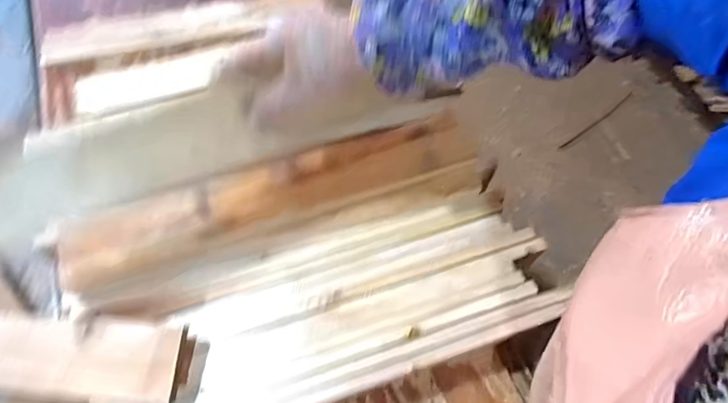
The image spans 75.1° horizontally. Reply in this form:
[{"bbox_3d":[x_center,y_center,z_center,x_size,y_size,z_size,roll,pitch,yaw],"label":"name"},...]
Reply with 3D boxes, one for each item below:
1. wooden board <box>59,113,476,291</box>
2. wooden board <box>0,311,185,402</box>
[{"bbox_3d":[-0.112,-0.012,0.580,0.490,0.020,0.082,-18,64,-9],"label":"wooden board"},{"bbox_3d":[-0.431,0.161,0.527,0.496,0.027,0.082,0,61,13],"label":"wooden board"}]

